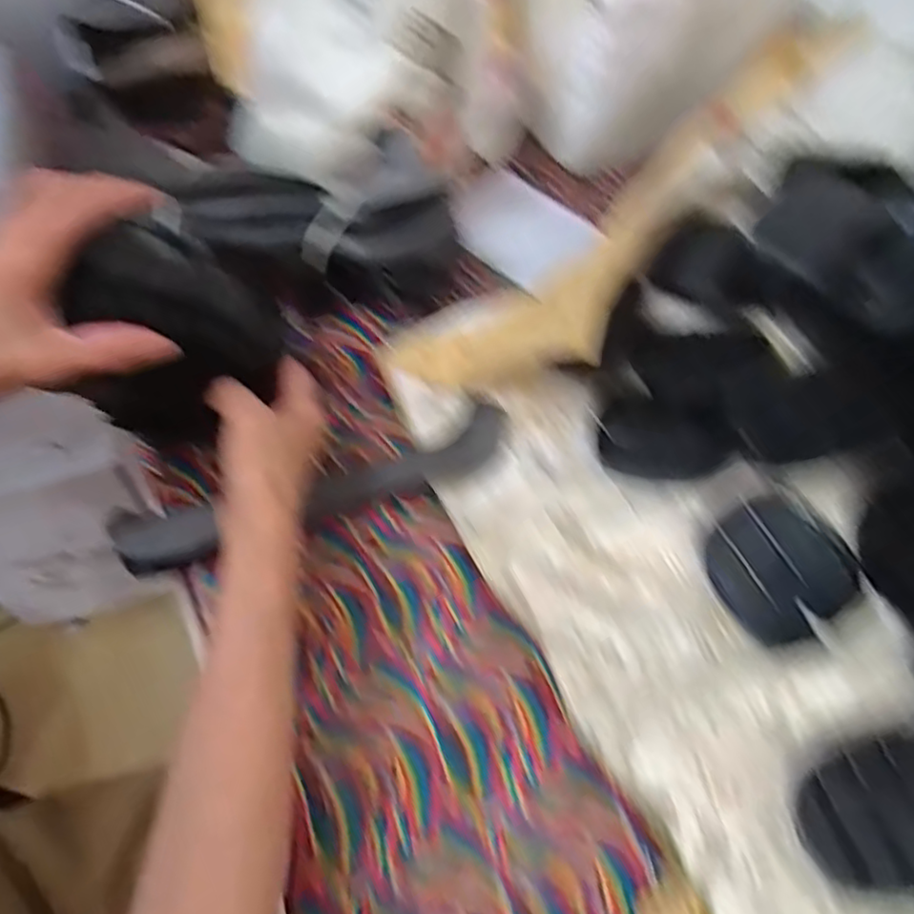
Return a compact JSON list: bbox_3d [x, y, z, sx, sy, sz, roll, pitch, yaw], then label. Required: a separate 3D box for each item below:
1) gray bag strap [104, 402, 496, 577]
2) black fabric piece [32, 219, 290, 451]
[{"bbox_3d":[-0.089,0.021,0.466,0.284,0.018,0.048,-20,61,-18],"label":"gray bag strap"},{"bbox_3d":[-0.183,-0.074,0.432,0.138,0.168,0.019,-30,64,-19],"label":"black fabric piece"}]

